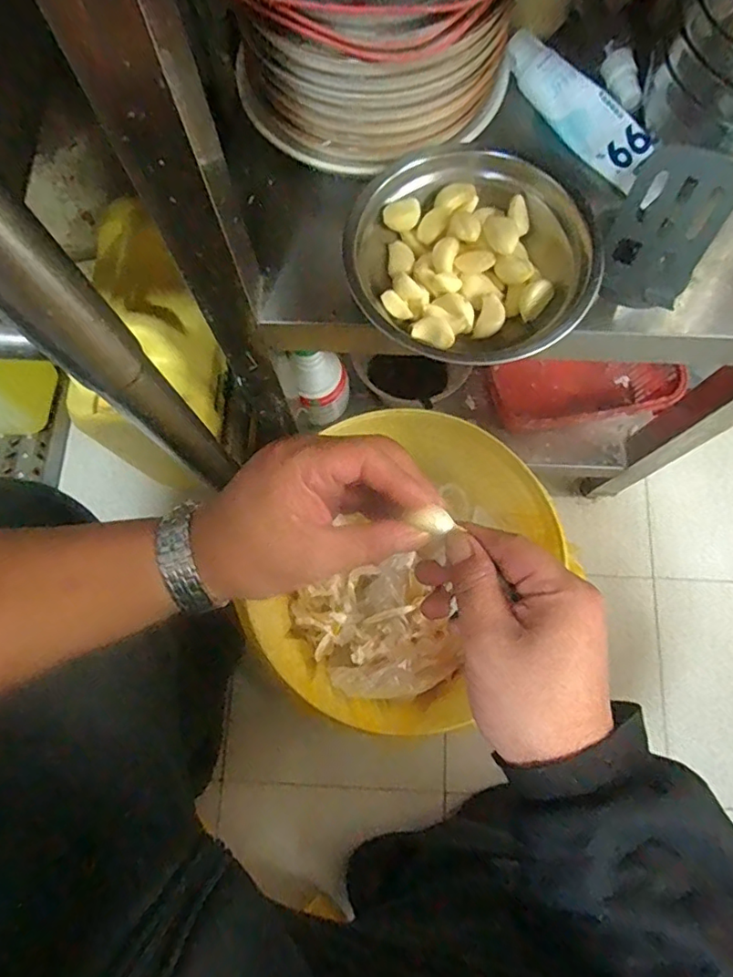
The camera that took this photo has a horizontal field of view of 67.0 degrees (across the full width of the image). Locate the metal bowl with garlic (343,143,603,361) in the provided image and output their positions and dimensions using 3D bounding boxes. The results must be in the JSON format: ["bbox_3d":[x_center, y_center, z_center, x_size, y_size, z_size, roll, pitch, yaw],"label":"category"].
[{"bbox_3d":[0.070,-0.158,0.375,0.154,0.047,0.154,0,76,1],"label":"metal bowl with garlic"}]

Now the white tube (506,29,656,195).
[{"bbox_3d":[0.163,-0.288,0.416,0.050,0.021,0.132,-41,79,-9],"label":"white tube"}]

